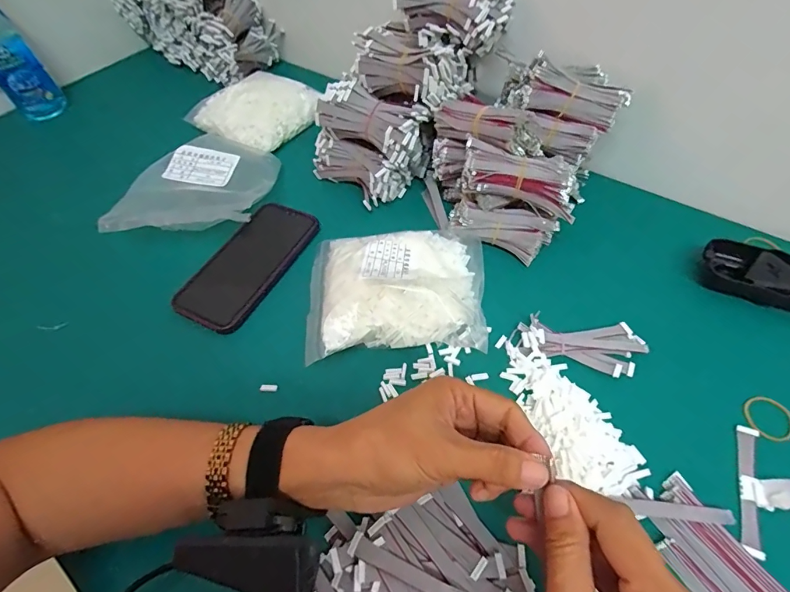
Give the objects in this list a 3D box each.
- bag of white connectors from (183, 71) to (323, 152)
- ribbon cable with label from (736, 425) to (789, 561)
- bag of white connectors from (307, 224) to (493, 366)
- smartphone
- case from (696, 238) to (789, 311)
[{"bbox_3d":[-0.190,-0.259,0.570,0.143,0.035,0.121,26,60,20],"label":"bag of white connectors"},{"bbox_3d":[0.254,0.131,0.280,0.028,0.019,0.087,18,57,16],"label":"ribbon cable with label"},{"bbox_3d":[0.002,-0.015,0.377,0.164,0.041,0.140,-5,54,0],"label":"bag of white connectors"},{"bbox_3d":[-0.151,-0.036,0.428,0.078,0.011,0.160,21,58,17],"label":"smartphone"},{"bbox_3d":[0.338,-0.014,0.372,0.109,0.026,0.052,20,58,17],"label":"case"}]

